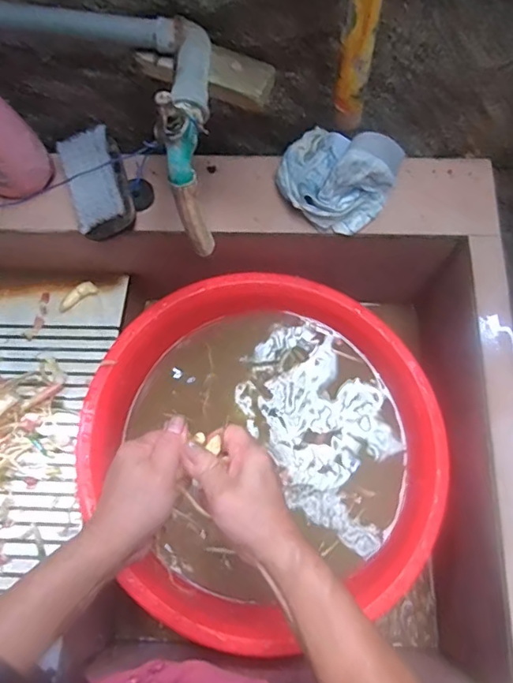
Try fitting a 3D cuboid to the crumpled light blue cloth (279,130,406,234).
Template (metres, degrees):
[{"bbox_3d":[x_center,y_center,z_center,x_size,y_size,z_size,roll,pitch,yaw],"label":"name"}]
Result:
[{"bbox_3d":[0.085,-0.181,0.557,0.119,0.078,0.098,22,75,8],"label":"crumpled light blue cloth"}]

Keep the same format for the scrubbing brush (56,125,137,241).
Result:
[{"bbox_3d":[-0.173,-0.173,0.569,0.063,0.034,0.121,-18,74,-4],"label":"scrubbing brush"}]

